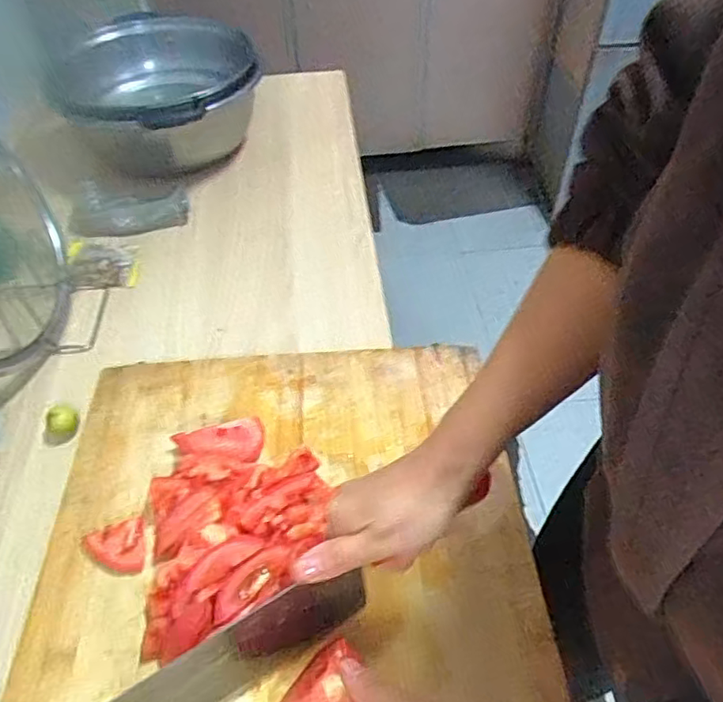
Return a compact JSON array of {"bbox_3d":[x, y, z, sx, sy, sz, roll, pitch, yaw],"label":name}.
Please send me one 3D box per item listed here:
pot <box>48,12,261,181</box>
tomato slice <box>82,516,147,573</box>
[{"bbox_3d":[-0.283,-0.343,0.827,0.271,0.134,0.267,-1,49,1],"label":"pot"},{"bbox_3d":[-0.185,0.148,0.449,0.043,0.005,0.041,-12,49,-9],"label":"tomato slice"}]

